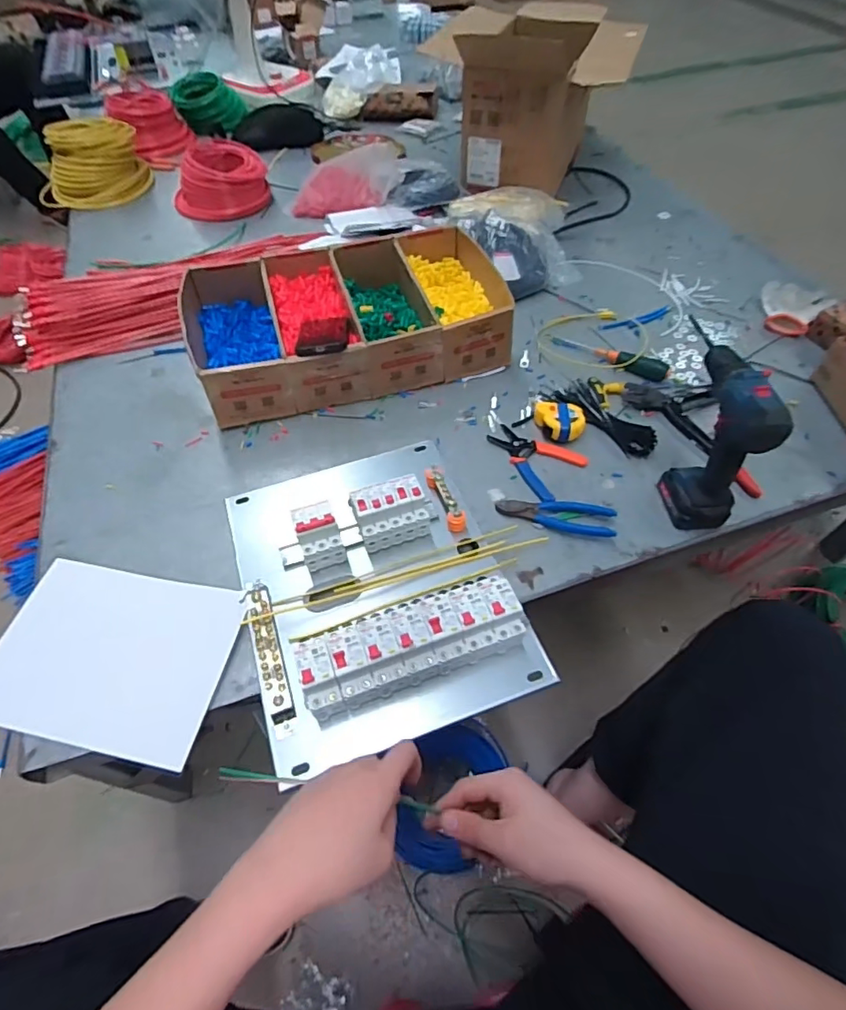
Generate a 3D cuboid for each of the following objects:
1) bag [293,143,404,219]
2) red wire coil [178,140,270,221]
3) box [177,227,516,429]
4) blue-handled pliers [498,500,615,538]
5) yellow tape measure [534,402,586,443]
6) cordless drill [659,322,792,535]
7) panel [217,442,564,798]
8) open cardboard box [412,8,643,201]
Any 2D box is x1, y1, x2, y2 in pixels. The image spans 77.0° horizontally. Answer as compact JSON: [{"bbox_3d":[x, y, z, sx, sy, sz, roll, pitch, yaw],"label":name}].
[{"bbox_3d":[-0.194,-0.826,1.336,0.277,0.113,0.136,-8,52,-6],"label":"bag"},{"bbox_3d":[-0.529,-0.854,1.377,0.241,0.102,0.189,-12,53,-9],"label":"red wire coil"},{"bbox_3d":[-0.134,-0.338,0.981,0.542,0.124,0.320,-16,56,-11],"label":"box"},{"bbox_3d":[0.193,0.014,0.776,0.166,0.027,0.050,12,53,9],"label":"blue-handled pliers"},{"bbox_3d":[0.225,-0.140,0.875,0.076,0.030,0.080,2,52,2],"label":"yellow tape measure"},{"bbox_3d":[0.393,-0.106,0.731,0.073,0.228,0.196,-1,52,0],"label":"cordless drill"},{"bbox_3d":[-0.060,0.072,0.686,0.345,0.089,0.405,-16,54,-12],"label":"panel"},{"bbox_3d":[0.286,-1.055,1.369,0.460,0.315,0.525,15,56,11],"label":"open cardboard box"}]

